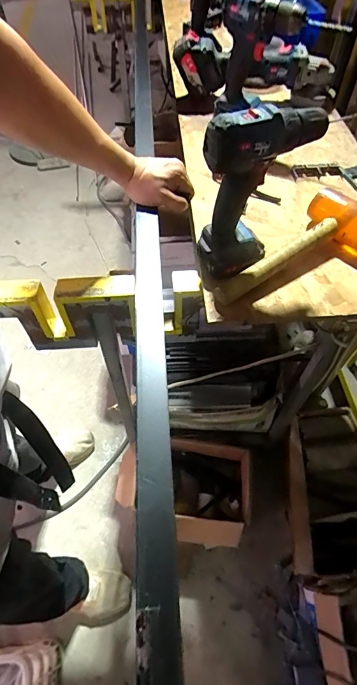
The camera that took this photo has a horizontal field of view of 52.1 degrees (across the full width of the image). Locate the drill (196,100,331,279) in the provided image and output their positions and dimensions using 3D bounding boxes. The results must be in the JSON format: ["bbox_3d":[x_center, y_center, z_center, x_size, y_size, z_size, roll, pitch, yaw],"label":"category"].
[{"bbox_3d":[0.099,-0.202,0.494,0.143,0.206,0.072,-40,65,-23],"label":"drill"}]

